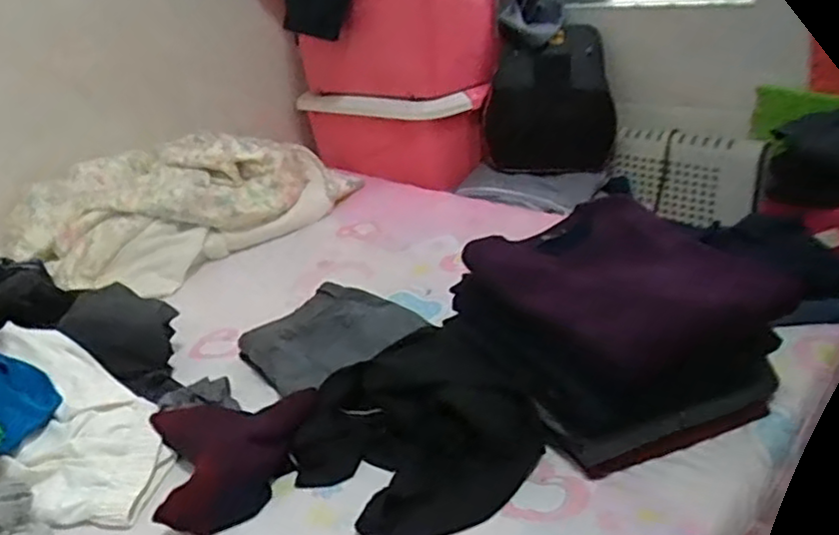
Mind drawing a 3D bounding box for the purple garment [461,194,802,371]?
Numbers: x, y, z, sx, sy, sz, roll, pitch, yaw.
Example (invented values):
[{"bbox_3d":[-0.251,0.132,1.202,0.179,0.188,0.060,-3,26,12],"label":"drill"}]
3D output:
[{"bbox_3d":[0.263,-0.001,0.874,0.313,0.054,0.307,-20,34,-22],"label":"purple garment"}]

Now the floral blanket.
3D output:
[{"bbox_3d":[-0.521,-0.167,1.543,0.383,0.200,0.677,15,34,39],"label":"floral blanket"}]

